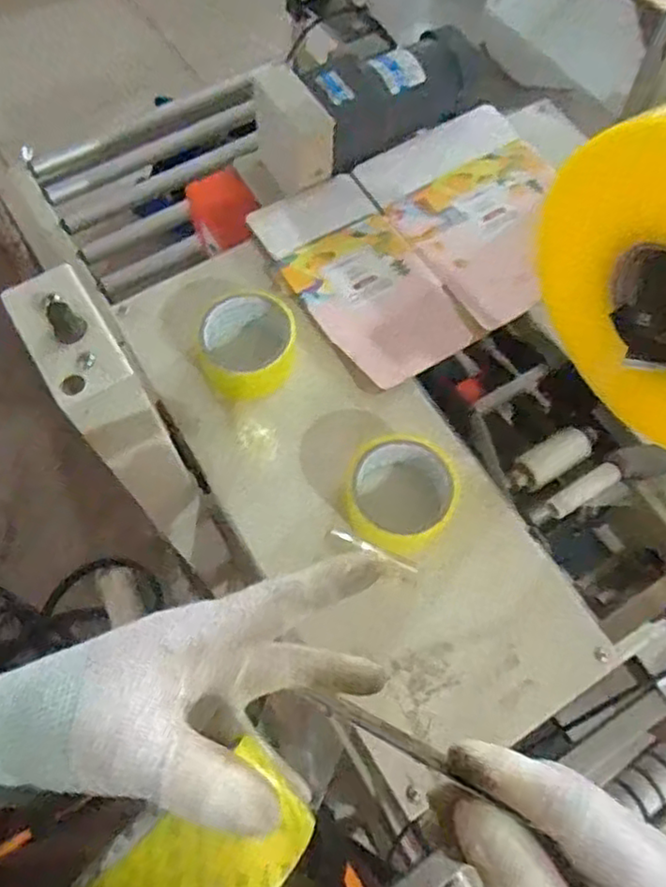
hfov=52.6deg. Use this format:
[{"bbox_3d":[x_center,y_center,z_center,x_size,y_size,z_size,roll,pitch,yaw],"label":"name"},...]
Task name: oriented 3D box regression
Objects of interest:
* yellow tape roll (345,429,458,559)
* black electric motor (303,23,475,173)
[{"bbox_3d":[0.058,0.041,0.584,0.092,0.042,0.098,1,67,-2],"label":"yellow tape roll"},{"bbox_3d":[0.062,-0.392,0.749,0.188,0.081,0.091,-33,73,-15],"label":"black electric motor"}]

